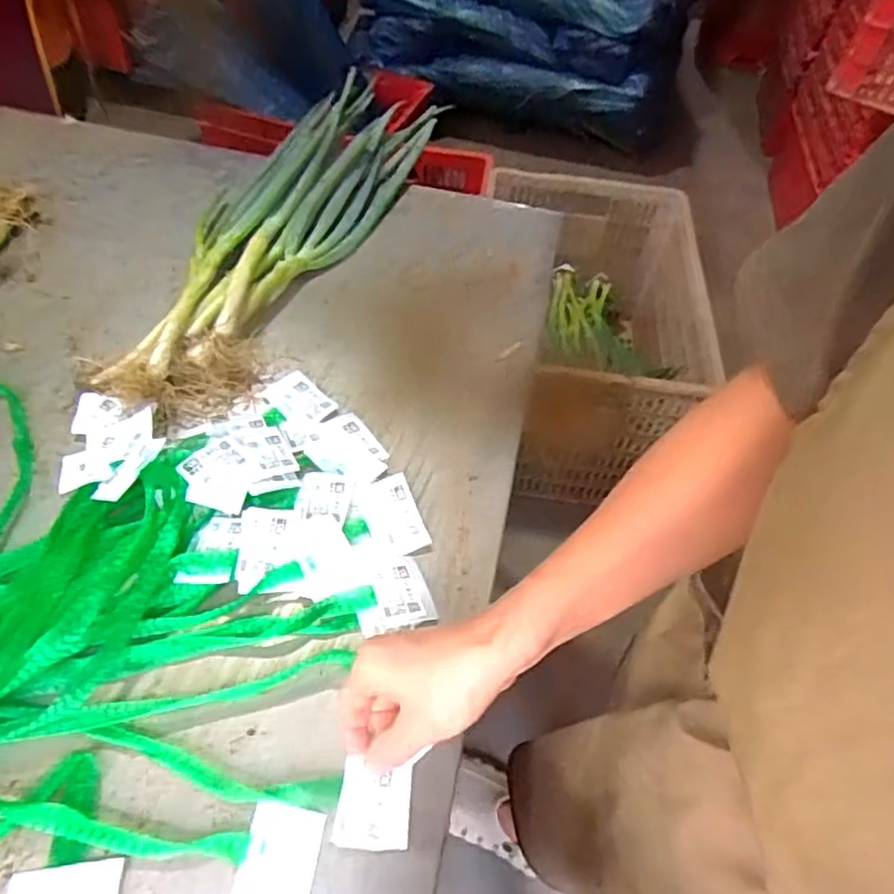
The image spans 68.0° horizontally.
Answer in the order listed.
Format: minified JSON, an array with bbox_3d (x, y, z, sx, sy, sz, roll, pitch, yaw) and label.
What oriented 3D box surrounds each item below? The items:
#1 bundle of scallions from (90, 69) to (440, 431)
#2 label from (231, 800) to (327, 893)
[{"bbox_3d":[-0.175,-0.274,0.737,0.178,0.043,0.615,17,52,9],"label":"bundle of scallions"},{"bbox_3d":[-0.094,0.234,0.371,0.041,0.004,0.060,11,56,-2],"label":"label"}]

